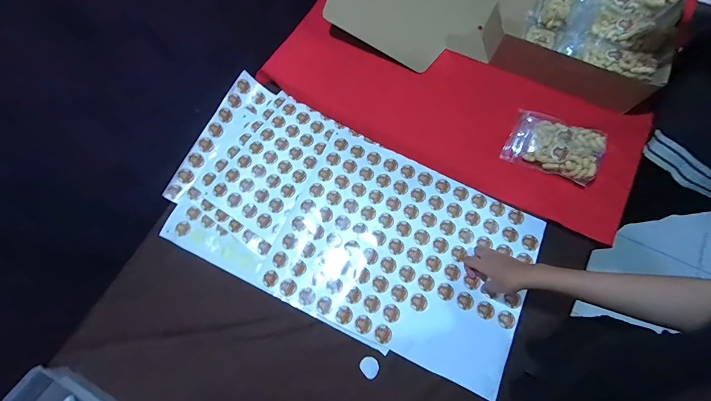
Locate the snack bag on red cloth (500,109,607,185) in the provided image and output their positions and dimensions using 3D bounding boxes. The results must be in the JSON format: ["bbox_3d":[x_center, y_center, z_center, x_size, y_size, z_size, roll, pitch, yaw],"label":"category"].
[{"bbox_3d":[0.401,-0.112,0.637,0.167,0.038,0.113,23,72,7],"label":"snack bag on red cloth"}]

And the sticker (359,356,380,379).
[{"bbox_3d":[0.026,0.293,0.563,0.030,0.005,0.034,-38,75,-12],"label":"sticker"}]

